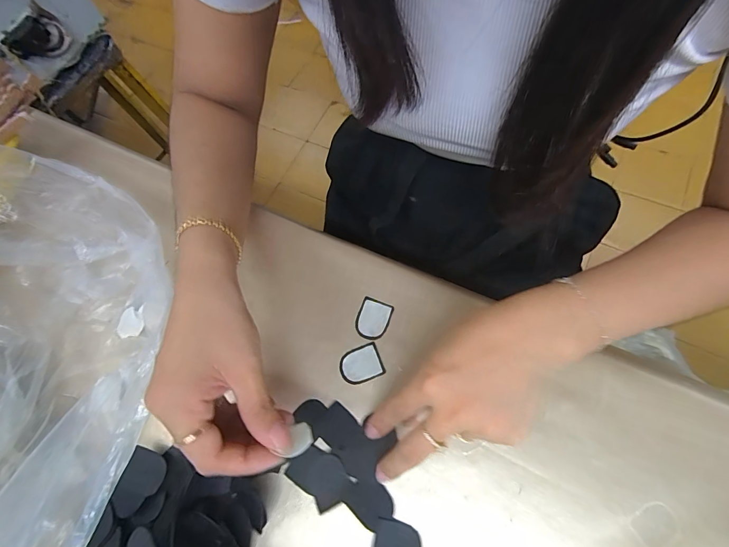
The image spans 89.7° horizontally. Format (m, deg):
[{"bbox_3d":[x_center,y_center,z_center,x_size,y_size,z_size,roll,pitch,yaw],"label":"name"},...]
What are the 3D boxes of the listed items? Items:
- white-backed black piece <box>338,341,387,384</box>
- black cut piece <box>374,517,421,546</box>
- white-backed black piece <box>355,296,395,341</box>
[{"bbox_3d":[-0.003,0.075,0.300,0.034,0.004,0.027,-20,68,-3],"label":"white-backed black piece"},{"bbox_3d":[0.022,0.186,0.251,0.031,0.004,0.026,9,70,9],"label":"black cut piece"},{"bbox_3d":[0.007,0.039,0.314,0.028,0.004,0.034,20,74,13],"label":"white-backed black piece"}]

